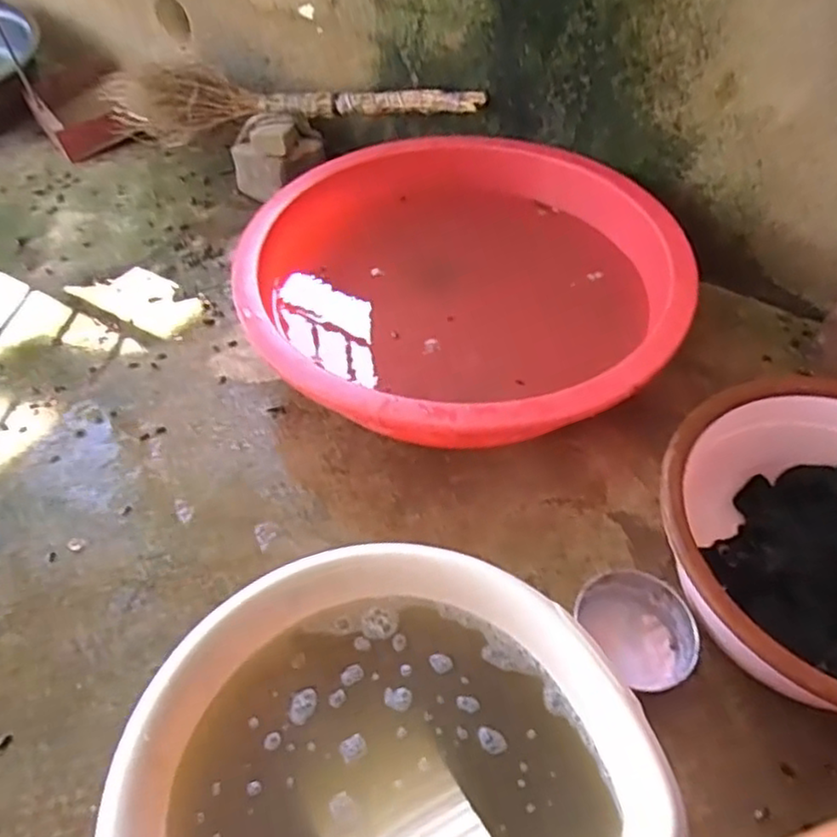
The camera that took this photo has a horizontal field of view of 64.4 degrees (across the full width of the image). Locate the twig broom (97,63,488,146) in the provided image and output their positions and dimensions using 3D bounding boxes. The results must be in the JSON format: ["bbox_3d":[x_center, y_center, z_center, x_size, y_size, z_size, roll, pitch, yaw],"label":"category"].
[{"bbox_3d":[-0.257,-0.626,1.357,0.788,0.141,0.100,10,49,8],"label":"twig broom"}]

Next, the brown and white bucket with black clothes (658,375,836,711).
[{"bbox_3d":[0.479,0.157,0.768,0.403,0.170,0.400,0,49,0],"label":"brown and white bucket with black clothes"}]

